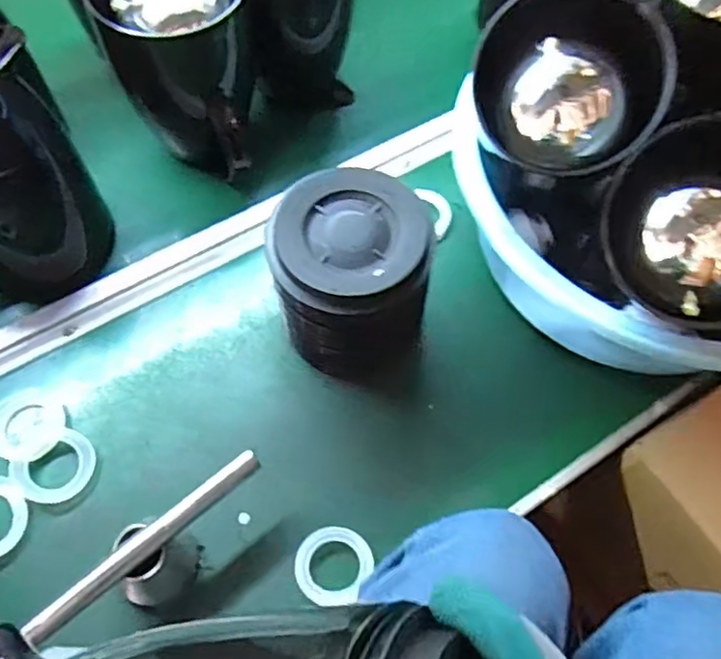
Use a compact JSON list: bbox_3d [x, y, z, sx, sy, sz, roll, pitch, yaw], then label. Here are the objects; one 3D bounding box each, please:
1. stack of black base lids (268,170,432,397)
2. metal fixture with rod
[{"bbox_3d":[-0.006,-0.036,0.531,0.121,0.146,0.114,7,62,1],"label":"stack of black base lids"},{"bbox_3d":[-0.141,0.161,0.467,0.172,0.070,0.042,-31,68,-17],"label":"metal fixture with rod"}]

